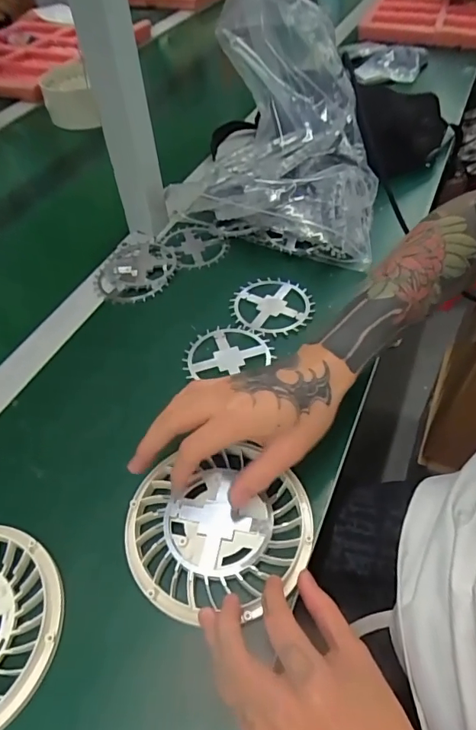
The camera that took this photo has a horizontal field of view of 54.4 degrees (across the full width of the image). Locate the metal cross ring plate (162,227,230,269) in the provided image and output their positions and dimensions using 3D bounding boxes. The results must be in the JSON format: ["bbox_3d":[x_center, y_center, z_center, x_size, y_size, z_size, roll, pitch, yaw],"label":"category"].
[{"bbox_3d":[-0.053,-0.150,0.574,0.073,0.008,0.087,-17,47,-14],"label":"metal cross ring plate"}]

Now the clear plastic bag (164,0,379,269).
[{"bbox_3d":[0.050,-0.278,0.528,0.246,0.197,0.223,14,52,14],"label":"clear plastic bag"}]

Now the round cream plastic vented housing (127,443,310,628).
[{"bbox_3d":[-0.013,0.117,0.336,0.129,0.018,0.113,-7,50,-3],"label":"round cream plastic vented housing"}]

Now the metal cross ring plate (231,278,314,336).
[{"bbox_3d":[0.036,-0.062,0.483,0.083,0.004,0.081,-1,50,2],"label":"metal cross ring plate"}]

